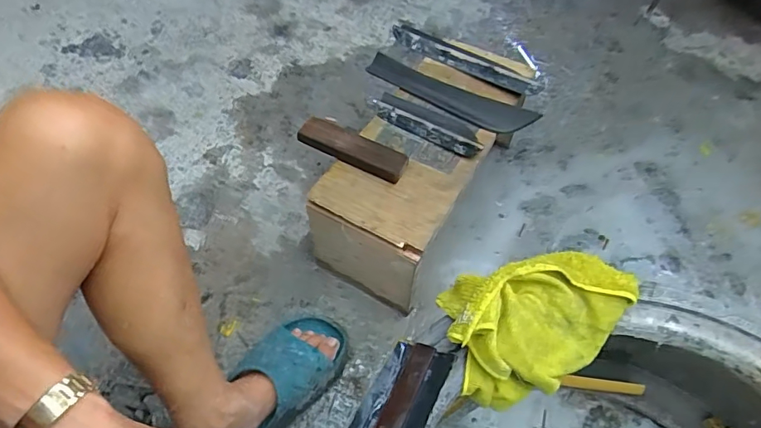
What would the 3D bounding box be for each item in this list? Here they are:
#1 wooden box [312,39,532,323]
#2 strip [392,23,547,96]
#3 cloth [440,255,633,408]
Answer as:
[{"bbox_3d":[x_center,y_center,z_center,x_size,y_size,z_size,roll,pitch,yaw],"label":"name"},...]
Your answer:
[{"bbox_3d":[0.081,-0.076,0.804,0.186,0.189,0.421,28,59,19],"label":"wooden box"},{"bbox_3d":[0.143,-0.262,0.816,0.282,0.031,0.039,30,59,21],"label":"strip"},{"bbox_3d":[0.166,0.104,0.499,0.202,0.081,0.136,-10,54,-7],"label":"cloth"}]

